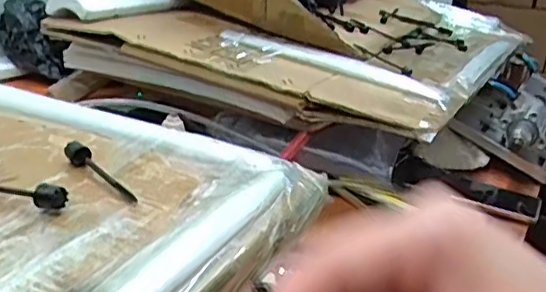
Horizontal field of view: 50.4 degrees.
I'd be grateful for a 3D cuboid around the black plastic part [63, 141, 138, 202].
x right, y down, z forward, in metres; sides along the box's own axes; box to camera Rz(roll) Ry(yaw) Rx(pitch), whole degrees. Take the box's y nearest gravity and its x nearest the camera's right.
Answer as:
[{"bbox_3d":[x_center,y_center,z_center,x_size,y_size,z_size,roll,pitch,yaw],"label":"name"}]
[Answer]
[{"bbox_3d":[-0.118,0.015,0.398,0.085,0.015,0.010,21,27,38],"label":"black plastic part"}]

